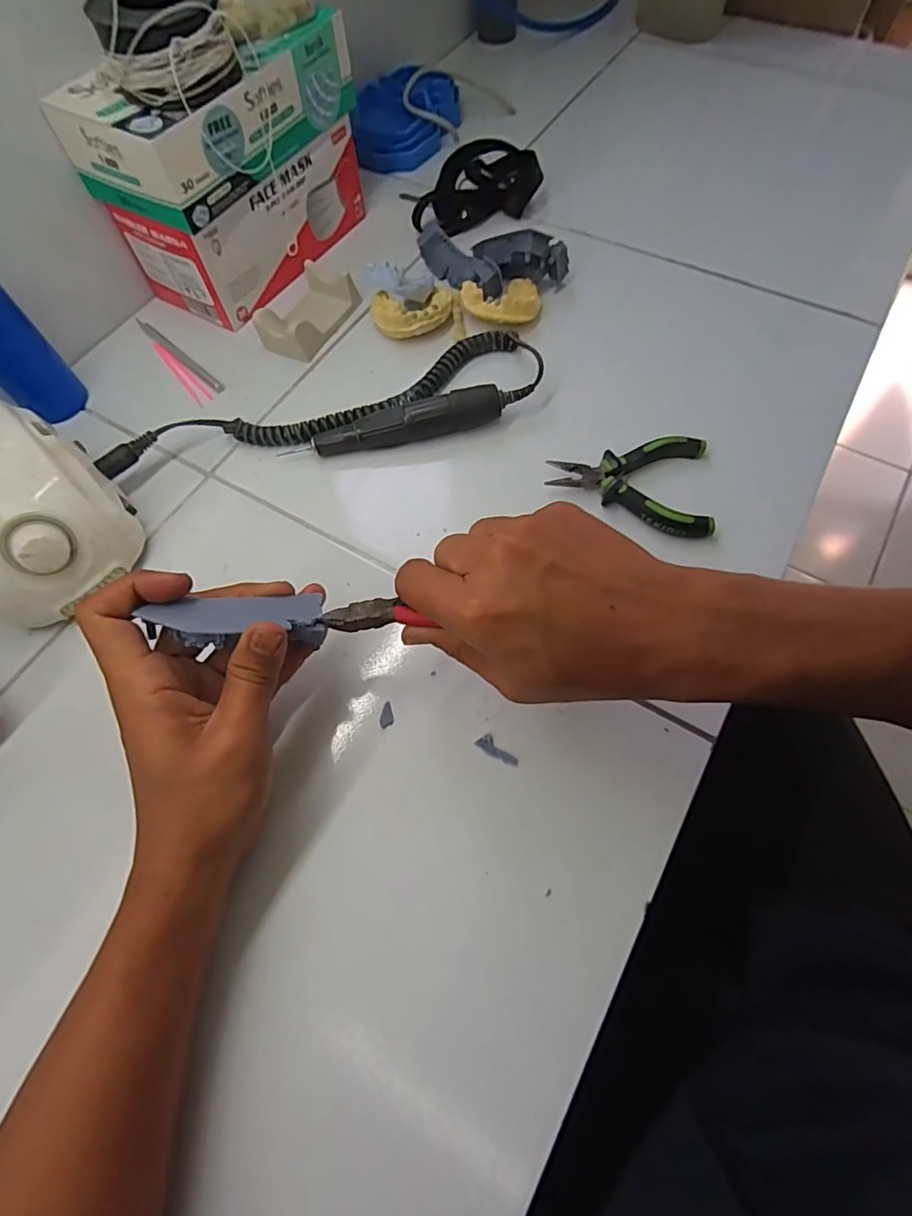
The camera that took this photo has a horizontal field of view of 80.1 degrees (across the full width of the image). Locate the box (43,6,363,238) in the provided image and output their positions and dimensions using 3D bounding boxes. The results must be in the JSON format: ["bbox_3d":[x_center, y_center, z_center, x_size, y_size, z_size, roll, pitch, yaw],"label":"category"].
[{"bbox_3d":[-0.192,-0.401,0.434,0.117,0.064,0.211,26,69,14],"label":"box"}]

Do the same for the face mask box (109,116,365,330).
[{"bbox_3d":[-0.191,-0.366,0.505,0.114,0.088,0.201,26,69,14],"label":"face mask box"}]

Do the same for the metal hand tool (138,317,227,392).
[{"bbox_3d":[-0.252,-0.231,0.490,0.133,0.004,0.010,39,72,18],"label":"metal hand tool"}]

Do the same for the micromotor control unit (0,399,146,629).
[{"bbox_3d":[-0.294,-0.066,0.370,0.108,0.084,0.140,-42,70,-16],"label":"micromotor control unit"}]

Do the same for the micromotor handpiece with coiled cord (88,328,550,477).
[{"bbox_3d":[-0.099,-0.162,0.433,0.332,0.029,0.094,-11,65,-3],"label":"micromotor handpiece with coiled cord"}]

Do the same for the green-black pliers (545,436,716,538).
[{"bbox_3d":[0.127,-0.094,0.399,0.112,0.017,0.081,6,65,5],"label":"green-black pliers"}]

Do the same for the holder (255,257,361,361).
[{"bbox_3d":[-0.132,-0.264,0.485,0.050,0.032,0.096,27,69,14],"label":"holder"}]

